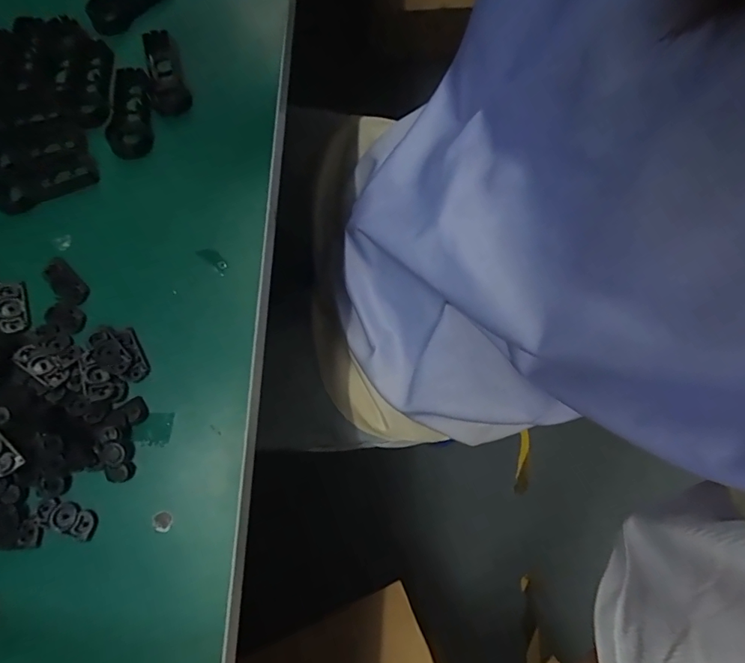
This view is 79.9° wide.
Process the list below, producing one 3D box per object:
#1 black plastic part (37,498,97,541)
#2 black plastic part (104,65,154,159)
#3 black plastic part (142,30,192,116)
[{"bbox_3d":[-0.143,0.087,0.209,0.027,0.005,0.012,19,76,4],"label":"black plastic part"},{"bbox_3d":[-0.141,-0.128,0.262,0.022,0.011,0.055,-4,76,-2],"label":"black plastic part"},{"bbox_3d":[-0.125,-0.156,0.268,0.020,0.012,0.052,-15,76,-5],"label":"black plastic part"}]

